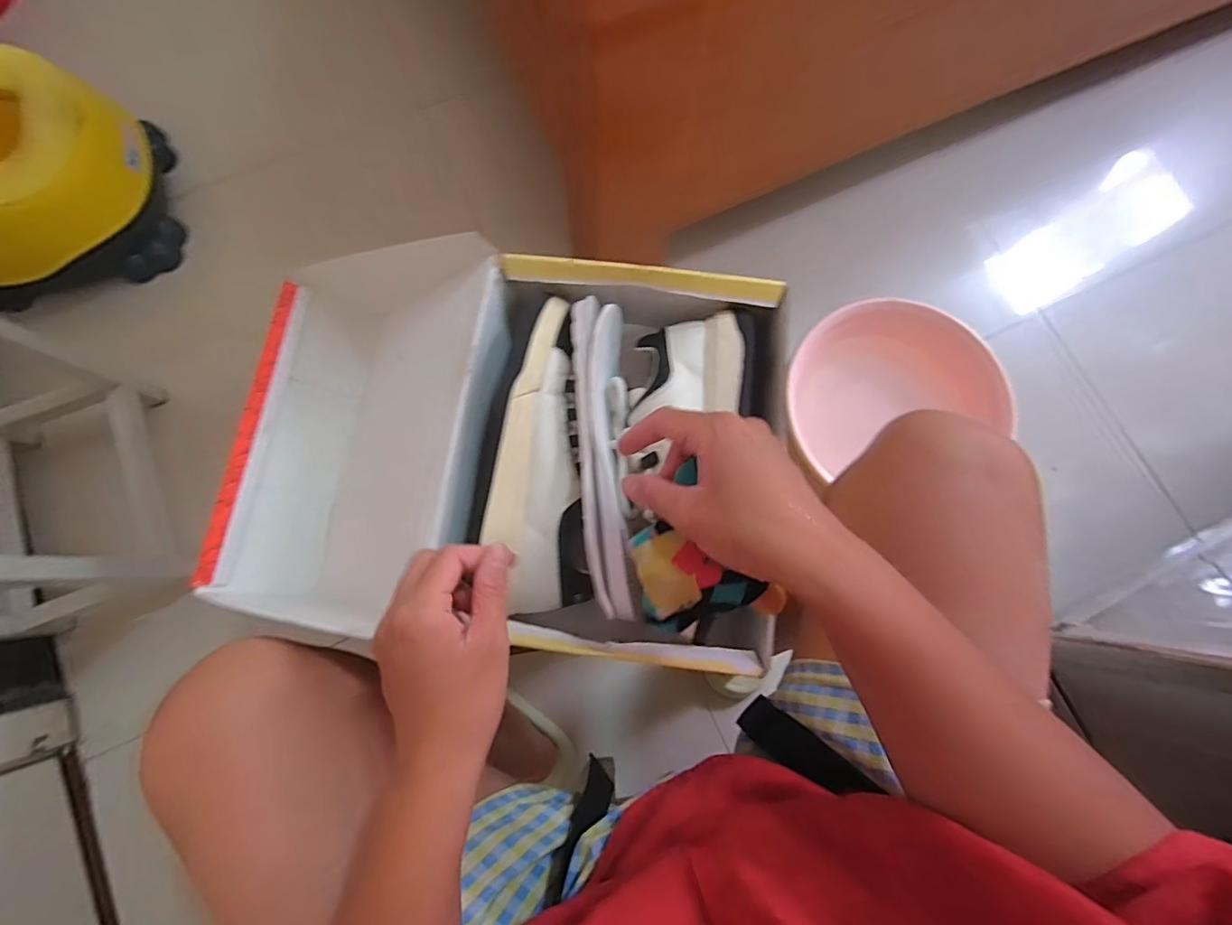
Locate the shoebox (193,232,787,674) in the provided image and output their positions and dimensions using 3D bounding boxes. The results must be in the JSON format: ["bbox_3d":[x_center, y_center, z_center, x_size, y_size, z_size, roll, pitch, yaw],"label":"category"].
[{"bbox_3d":[-0.107,-0.036,0.453,0.442,0.158,0.339,7,78,0],"label":"shoebox"}]

